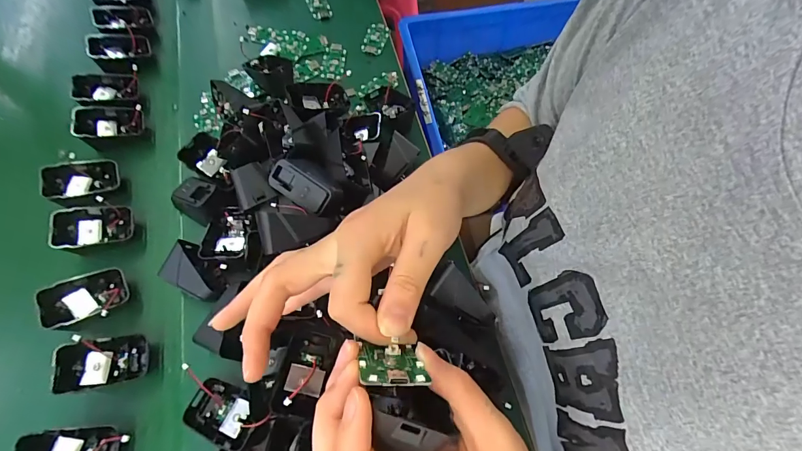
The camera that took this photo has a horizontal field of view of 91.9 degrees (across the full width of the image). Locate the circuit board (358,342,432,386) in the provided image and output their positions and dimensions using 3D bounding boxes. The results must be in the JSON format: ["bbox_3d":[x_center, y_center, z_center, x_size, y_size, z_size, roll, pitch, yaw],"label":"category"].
[{"bbox_3d":[-0.004,0.066,0.185,0.029,0.039,0.004,6,96,-8],"label":"circuit board"}]

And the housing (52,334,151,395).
[{"bbox_3d":[-0.269,0.127,0.354,0.064,0.041,0.044,-12,65,-6],"label":"housing"}]

